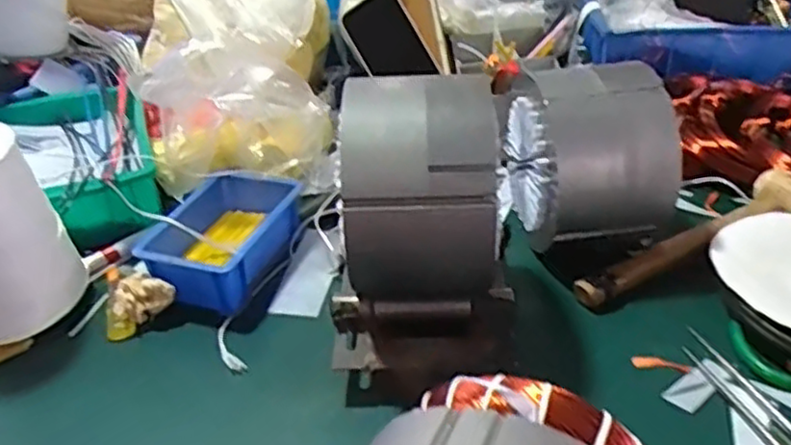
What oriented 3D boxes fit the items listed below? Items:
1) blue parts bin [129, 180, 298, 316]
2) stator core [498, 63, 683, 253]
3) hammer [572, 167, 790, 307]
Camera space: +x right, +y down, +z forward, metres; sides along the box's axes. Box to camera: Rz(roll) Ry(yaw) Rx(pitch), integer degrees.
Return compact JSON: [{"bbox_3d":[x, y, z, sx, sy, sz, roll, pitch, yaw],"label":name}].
[{"bbox_3d":[-0.158,0.016,0.667,0.104,0.058,0.156,10,36,20],"label":"blue parts bin"},{"bbox_3d":[0.164,-0.064,0.633,0.111,0.151,0.148,-8,34,-6],"label":"stator core"},{"bbox_3d":[0.271,0.013,0.631,0.262,0.039,0.058,-20,37,-22],"label":"hammer"}]

